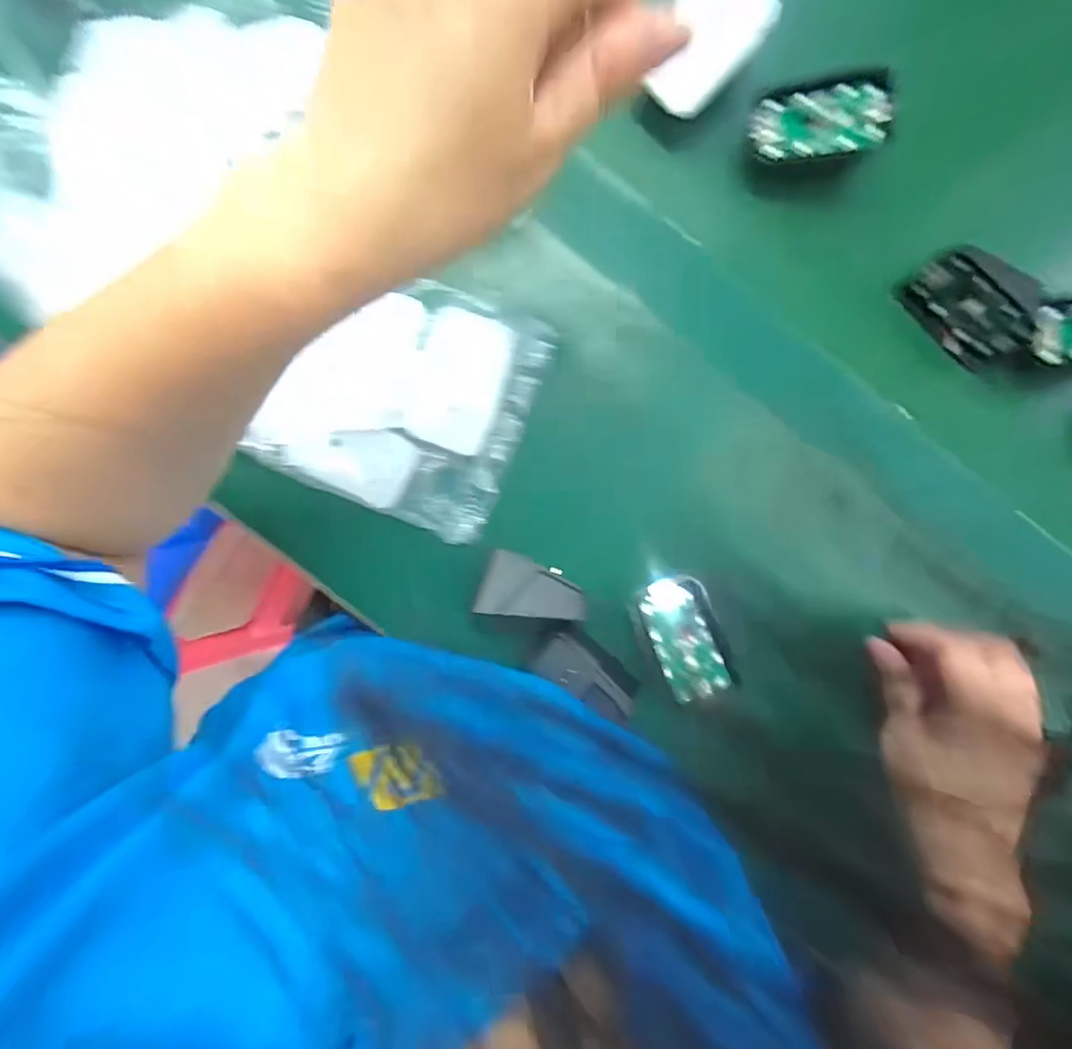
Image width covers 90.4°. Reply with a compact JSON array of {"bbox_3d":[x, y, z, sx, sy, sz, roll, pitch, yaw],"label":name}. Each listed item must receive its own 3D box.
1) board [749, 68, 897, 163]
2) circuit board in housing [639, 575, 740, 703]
[{"bbox_3d":[0.159,-0.225,0.298,0.070,0.012,0.038,-3,96,16],"label":"board"},{"bbox_3d":[0.086,0.064,0.305,0.039,0.007,0.068,-18,77,-1],"label":"circuit board in housing"}]

